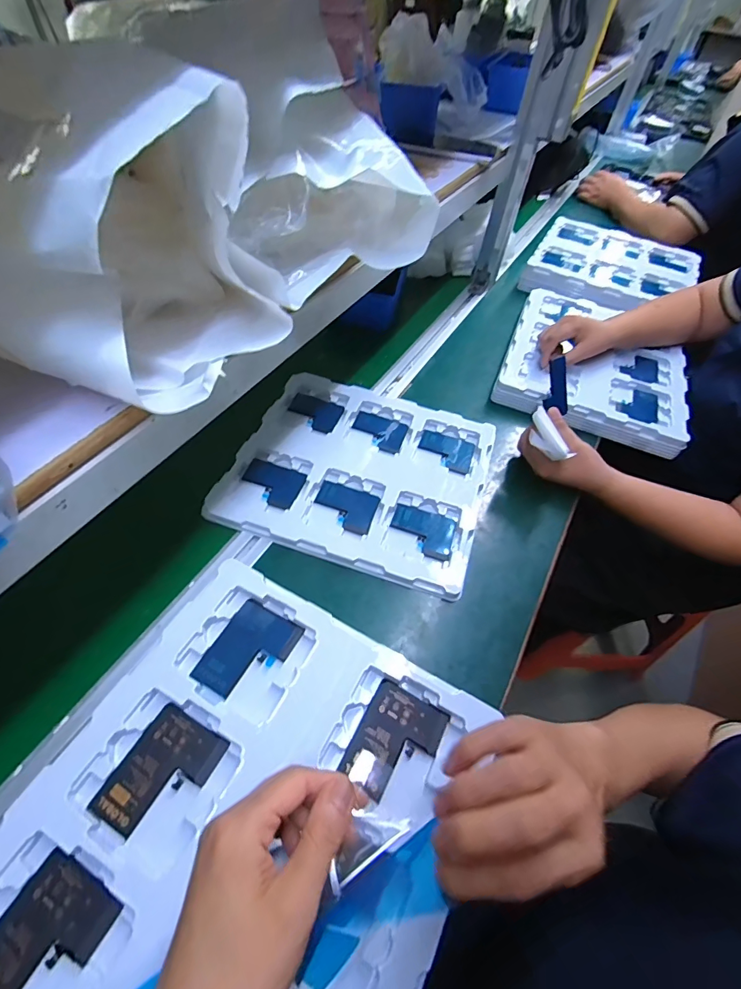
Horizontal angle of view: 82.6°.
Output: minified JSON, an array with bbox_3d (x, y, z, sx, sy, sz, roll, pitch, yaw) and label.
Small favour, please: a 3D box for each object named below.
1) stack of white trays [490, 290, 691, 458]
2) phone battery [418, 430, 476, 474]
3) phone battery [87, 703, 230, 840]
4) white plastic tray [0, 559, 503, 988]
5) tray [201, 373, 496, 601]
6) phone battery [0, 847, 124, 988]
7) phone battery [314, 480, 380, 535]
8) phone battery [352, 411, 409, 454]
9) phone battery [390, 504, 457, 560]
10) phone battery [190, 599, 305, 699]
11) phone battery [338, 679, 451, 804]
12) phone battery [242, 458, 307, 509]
[{"bbox_3d":[0.378,-0.226,0.716,0.282,0.040,0.328,20,55,10],"label":"stack of white trays"},{"bbox_3d":[0.107,-0.062,0.596,0.077,0.004,0.061,16,54,7],"label":"phone battery"},{"bbox_3d":[-0.151,0.202,0.306,0.059,0.004,0.076,26,56,14],"label":"phone battery"},{"bbox_3d":[-0.088,0.226,0.288,0.278,0.013,0.310,26,56,14],"label":"white plastic tray"},{"bbox_3d":[-0.009,-0.035,0.567,0.317,0.019,0.281,17,55,8],"label":"tray"},{"bbox_3d":[-0.201,0.271,0.252,0.060,0.005,0.078,28,57,15],"label":"phone battery"},{"bbox_3d":[-0.032,0.015,0.533,0.077,0.004,0.062,17,54,7],"label":"phone battery"},{"bbox_3d":[0.011,-0.091,0.609,0.076,0.004,0.059,20,55,10],"label":"phone battery"},{"bbox_3d":[0.064,0.044,0.519,0.078,0.005,0.061,17,55,8],"label":"phone battery"},{"bbox_3d":[-0.103,0.134,0.360,0.059,0.004,0.078,26,56,14],"label":"phone battery"},{"bbox_3d":[0.019,0.192,0.327,0.059,0.004,0.075,27,56,14],"label":"phone battery"},{"bbox_3d":[-0.128,-0.015,0.546,0.078,0.004,0.059,18,55,9],"label":"phone battery"}]

